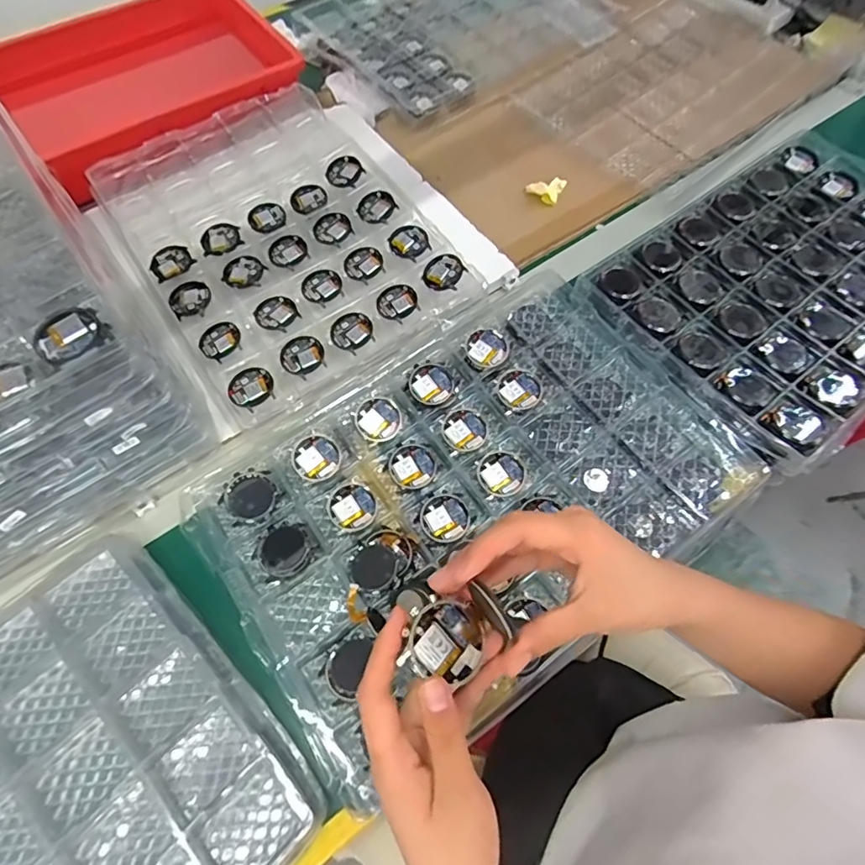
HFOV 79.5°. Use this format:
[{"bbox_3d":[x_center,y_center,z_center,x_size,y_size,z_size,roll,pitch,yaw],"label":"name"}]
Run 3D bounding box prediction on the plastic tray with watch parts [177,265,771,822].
[{"bbox_3d":[0.041,0.046,0.474,0.459,0.026,0.311,-37,68,-16],"label":"plastic tray with watch parts"}]

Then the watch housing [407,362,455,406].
[{"bbox_3d":[-0.001,-0.048,0.524,0.044,0.012,0.043,0,63,1],"label":"watch housing"}]

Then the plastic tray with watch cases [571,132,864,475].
[{"bbox_3d":[0.417,-0.178,0.603,0.434,0.026,0.297,-36,68,-16],"label":"plastic tray with watch cases"}]

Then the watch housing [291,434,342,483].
[{"bbox_3d":[-0.109,0.022,0.487,0.042,0.015,0.043,0,63,1],"label":"watch housing"}]

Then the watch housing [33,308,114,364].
[{"bbox_3d":[-0.258,-0.069,0.371,0.046,0.007,0.044,-38,69,-17],"label":"watch housing"}]

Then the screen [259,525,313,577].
[{"bbox_3d":[-0.127,0.102,0.451,0.041,0.015,0.038,-21,65,-10],"label":"screen"}]

